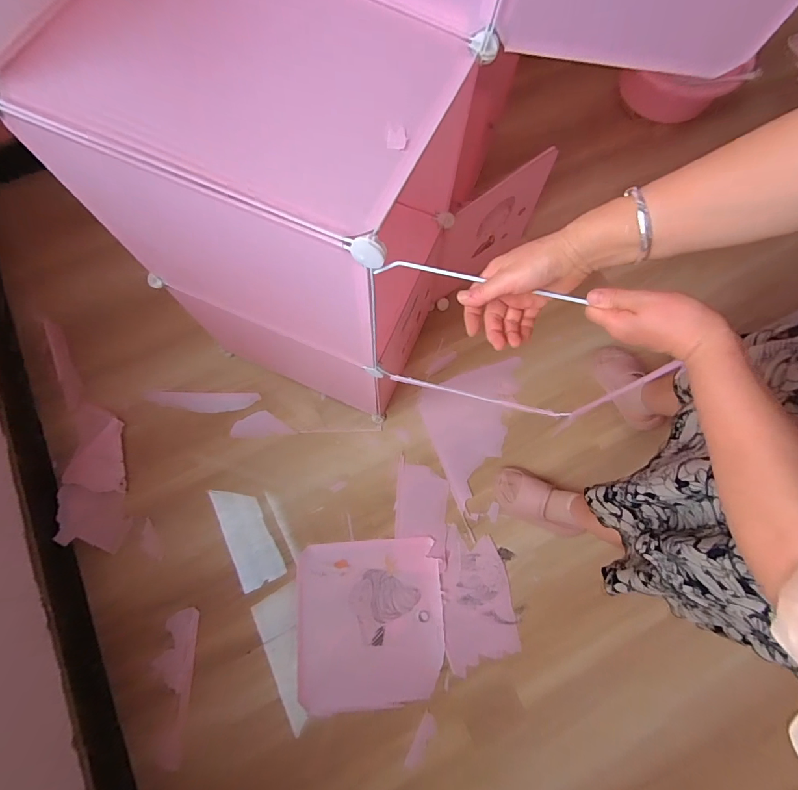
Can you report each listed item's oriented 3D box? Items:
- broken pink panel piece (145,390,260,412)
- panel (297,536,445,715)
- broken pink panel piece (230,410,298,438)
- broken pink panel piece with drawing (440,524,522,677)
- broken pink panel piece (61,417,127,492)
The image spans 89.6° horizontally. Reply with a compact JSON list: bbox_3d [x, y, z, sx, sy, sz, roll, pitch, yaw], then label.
[{"bbox_3d":[-0.534,0.016,1.082,0.305,0.010,0.057,1,74,0],"label":"broken pink panel piece"},{"bbox_3d":[-0.066,0.517,0.930,0.327,0.020,0.339,-4,74,-1],"label":"panel"},{"bbox_3d":[-0.361,0.077,1.073,0.167,0.004,0.068,-4,74,-1],"label":"broken pink panel piece"},{"bbox_3d":[0.181,0.470,0.948,0.163,0.012,0.293,-6,74,-2],"label":"broken pink panel piece with drawing"},{"bbox_3d":[-0.764,0.153,1.034,0.148,0.014,0.179,2,74,0],"label":"broken pink panel piece"}]

